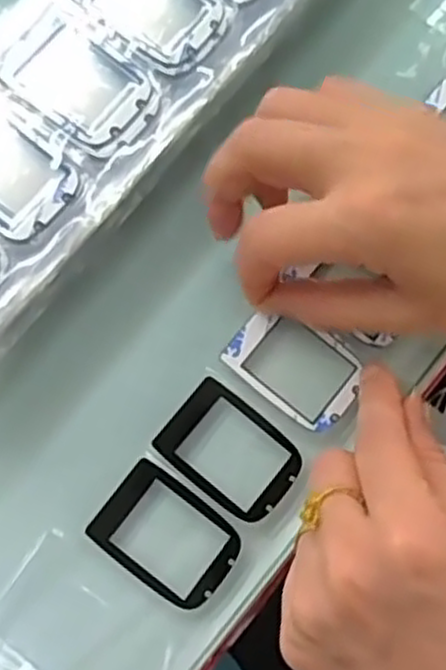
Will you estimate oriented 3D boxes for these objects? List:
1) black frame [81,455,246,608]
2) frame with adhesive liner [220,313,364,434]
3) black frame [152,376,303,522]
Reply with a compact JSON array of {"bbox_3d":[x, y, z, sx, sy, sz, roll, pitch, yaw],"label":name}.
[{"bbox_3d":[-0.020,0.074,0.279,0.051,0.004,0.036,36,78,5],"label":"black frame"},{"bbox_3d":[0.029,0.011,0.296,0.052,0.004,0.036,37,80,6],"label":"frame with adhesive liner"},{"bbox_3d":[0.003,0.044,0.286,0.051,0.004,0.036,39,78,5],"label":"black frame"}]

